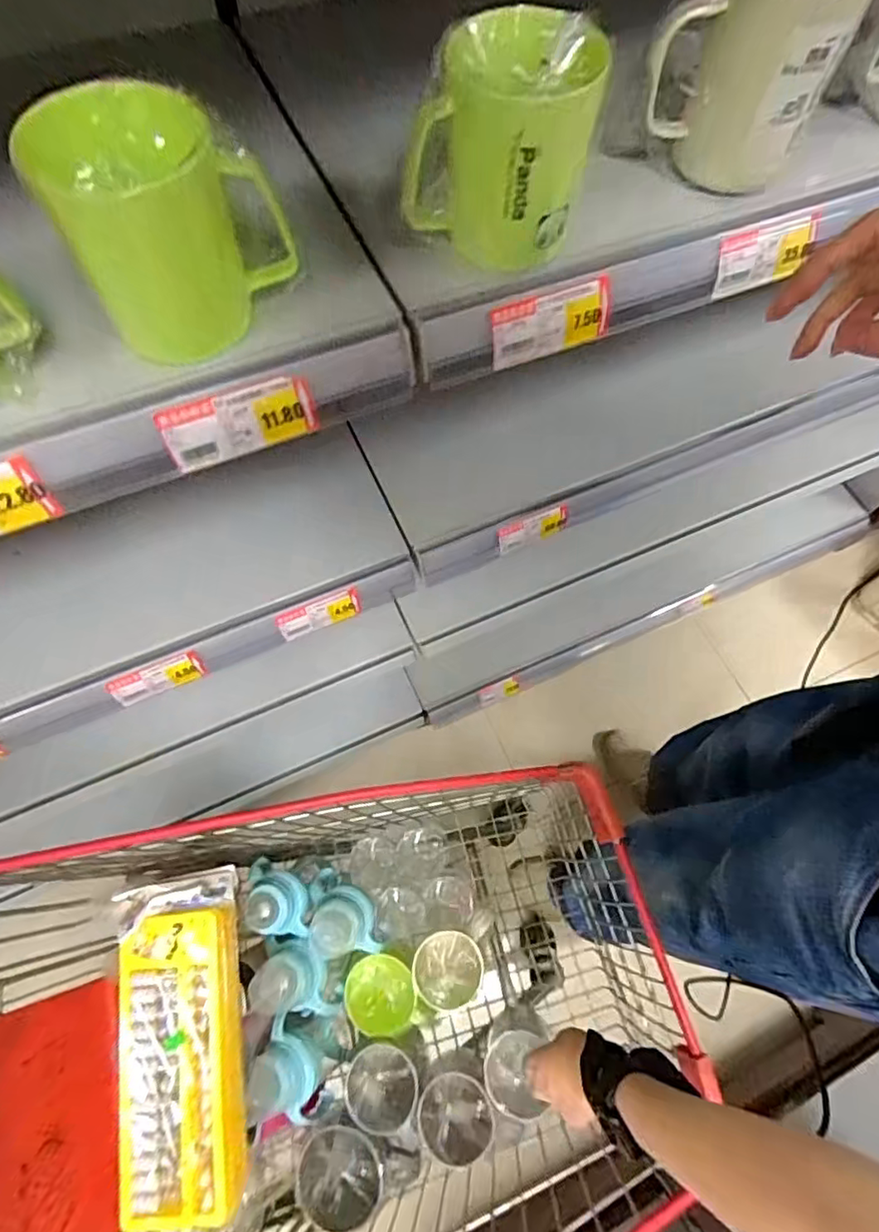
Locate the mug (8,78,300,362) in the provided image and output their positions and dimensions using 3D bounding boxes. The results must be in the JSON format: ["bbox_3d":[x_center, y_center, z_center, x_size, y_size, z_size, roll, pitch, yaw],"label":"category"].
[{"bbox_3d":[-0.139,-0.204,0.300,0.103,0.102,0.077,-28,70,-11],"label":"mug"}]

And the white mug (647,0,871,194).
[{"bbox_3d":[0.197,-0.358,0.372,0.110,0.101,0.082,16,68,6],"label":"white mug"}]

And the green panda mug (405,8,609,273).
[{"bbox_3d":[0.036,-0.275,0.334,0.107,0.092,0.083,8,68,3],"label":"green panda mug"}]

